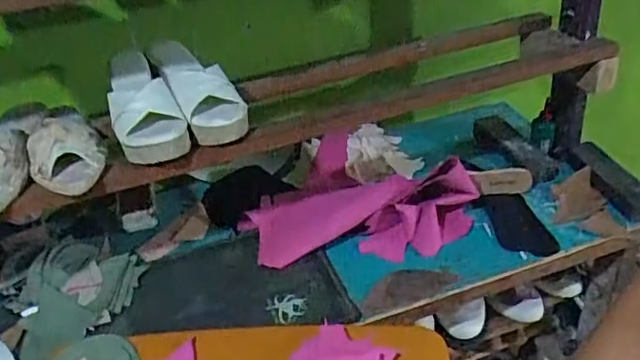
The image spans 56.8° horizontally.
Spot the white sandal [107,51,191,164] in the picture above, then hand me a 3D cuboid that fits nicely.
[{"bbox_3d":[-0.243,-0.111,0.796,0.082,0.064,0.255,-19,37,-15],"label":"white sandal"}]

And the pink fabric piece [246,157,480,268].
[{"bbox_3d":[0.064,0.049,0.950,0.371,0.079,0.140,-4,36,5],"label":"pink fabric piece"}]

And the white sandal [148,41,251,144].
[{"bbox_3d":[-0.169,-0.127,0.809,0.079,0.062,0.228,-24,39,-22],"label":"white sandal"}]

